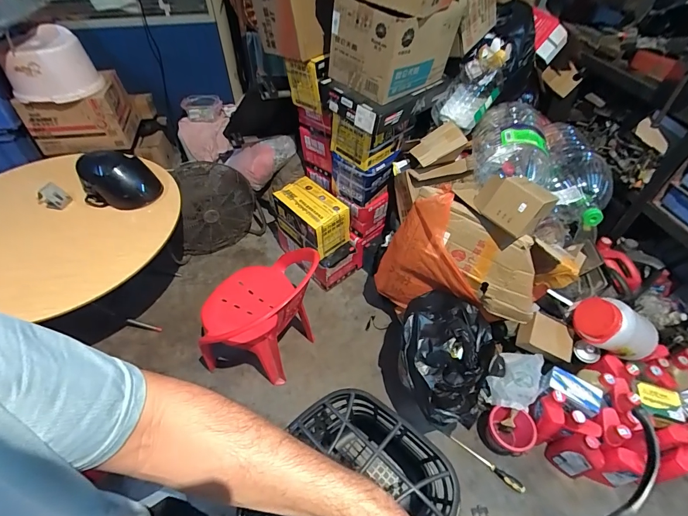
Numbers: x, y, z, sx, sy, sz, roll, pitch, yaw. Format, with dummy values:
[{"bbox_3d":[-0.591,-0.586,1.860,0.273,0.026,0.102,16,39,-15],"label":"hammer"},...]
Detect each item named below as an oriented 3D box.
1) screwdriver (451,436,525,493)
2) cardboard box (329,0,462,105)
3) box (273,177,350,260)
[{"bbox_3d":[0.492,0.707,1.233,0.259,0.027,0.030,31,55,24],"label":"screwdriver"},{"bbox_3d":[0.159,-0.723,1.192,0.271,0.248,0.385,31,55,24],"label":"cardboard box"},{"bbox_3d":[-0.148,-0.186,1.634,0.192,0.202,0.316,-33,56,-26],"label":"box"}]

